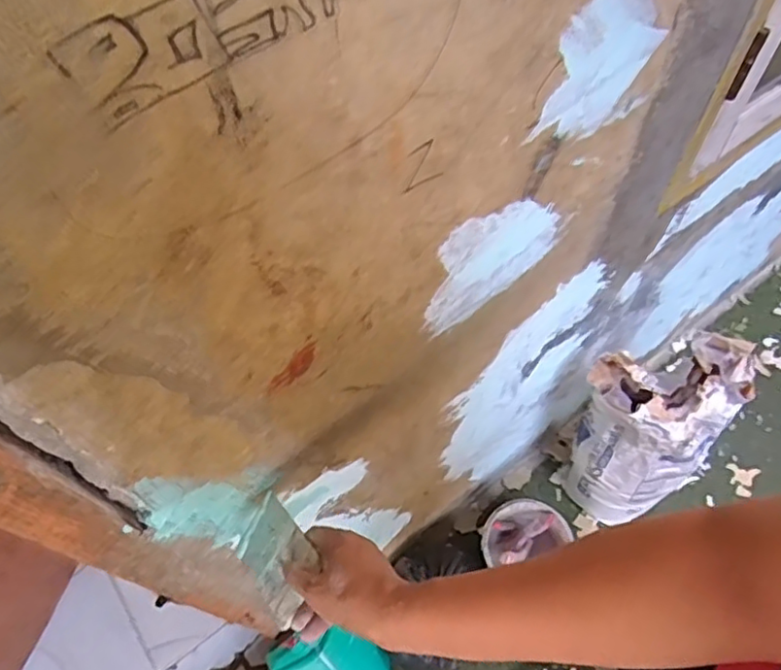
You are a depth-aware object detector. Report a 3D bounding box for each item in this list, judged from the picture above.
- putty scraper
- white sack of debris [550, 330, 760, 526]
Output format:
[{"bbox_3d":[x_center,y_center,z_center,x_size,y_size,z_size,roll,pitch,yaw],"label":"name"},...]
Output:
[{"bbox_3d":[-0.108,0.206,0.586,0.096,0.006,0.078,38,103,42],"label":"putty scraper"},{"bbox_3d":[0.439,0.182,1.128,0.207,0.526,0.170,37,69,22],"label":"white sack of debris"}]

